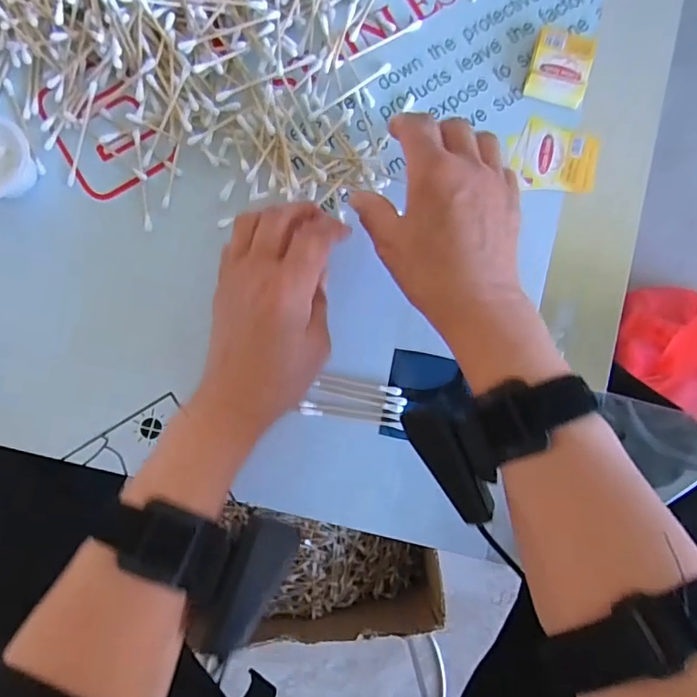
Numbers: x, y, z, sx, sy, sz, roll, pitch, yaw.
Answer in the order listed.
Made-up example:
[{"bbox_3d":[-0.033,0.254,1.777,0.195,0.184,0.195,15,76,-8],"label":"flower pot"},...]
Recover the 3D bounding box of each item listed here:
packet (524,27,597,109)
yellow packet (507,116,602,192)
[{"bbox_3d":[0.150,-0.198,0.374,0.042,0.012,0.049,15,85,0],"label":"packet"},{"bbox_3d":[0.146,-0.137,0.378,0.061,0.005,0.049,4,85,-1],"label":"yellow packet"}]

